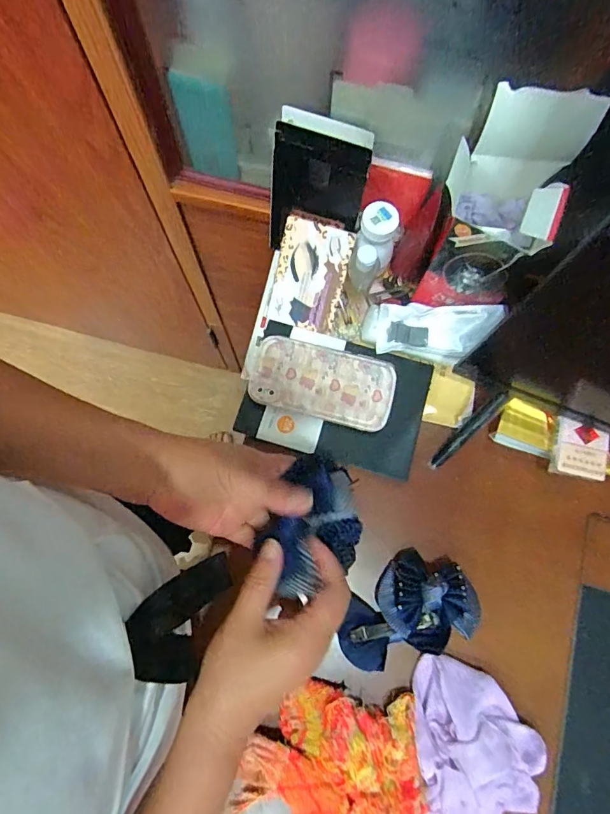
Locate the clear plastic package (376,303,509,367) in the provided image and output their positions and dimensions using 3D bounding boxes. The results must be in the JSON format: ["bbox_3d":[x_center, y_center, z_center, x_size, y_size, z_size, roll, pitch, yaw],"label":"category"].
[{"bbox_3d":[0.153,-0.090,0.539,0.144,0.036,0.062,0,76,14],"label":"clear plastic package"}]

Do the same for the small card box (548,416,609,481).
[{"bbox_3d":[0.304,0.048,0.508,0.058,0.013,0.058,15,77,2],"label":"small card box"}]

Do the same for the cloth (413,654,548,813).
[{"bbox_3d":[0.159,0.380,0.446,0.132,0.038,0.224,16,77,2],"label":"cloth"}]

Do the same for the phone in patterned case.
[{"bbox_3d":[0.021,-0.027,0.527,0.160,0.011,0.085,12,81,0],"label":"phone in patterned case"}]

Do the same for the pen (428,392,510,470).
[{"bbox_3d":[0.189,0.028,0.535,0.016,0.013,0.118,45,100,8],"label":"pen"}]

